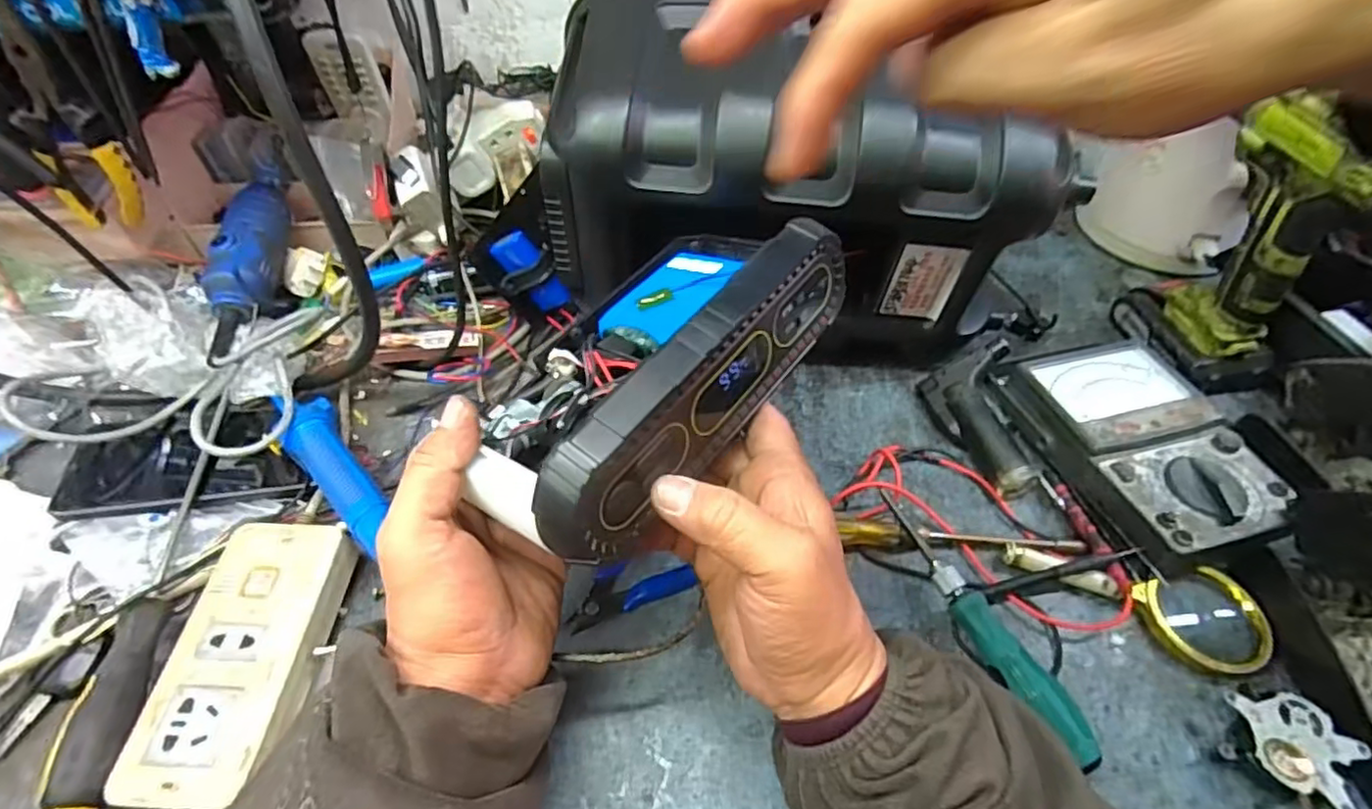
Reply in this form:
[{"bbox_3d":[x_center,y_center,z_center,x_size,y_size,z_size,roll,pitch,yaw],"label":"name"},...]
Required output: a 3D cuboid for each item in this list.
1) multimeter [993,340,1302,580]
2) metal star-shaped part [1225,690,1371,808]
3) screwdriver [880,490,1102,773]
[{"bbox_3d":[0.318,0.025,0.464,0.119,0.047,0.189,-12,50,-11],"label":"multimeter"},{"bbox_3d":[0.321,0.184,0.341,0.051,0.027,0.053,8,49,6],"label":"metal star-shaped part"},{"bbox_3d":[0.170,0.130,0.385,0.023,0.031,0.172,-22,53,-19],"label":"screwdriver"}]

